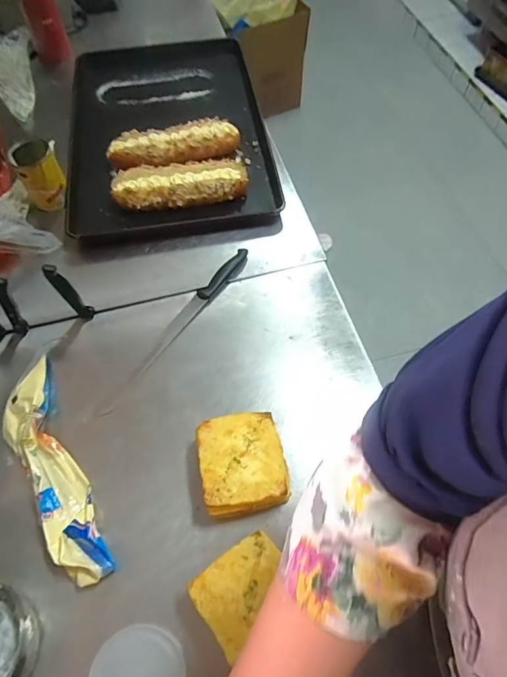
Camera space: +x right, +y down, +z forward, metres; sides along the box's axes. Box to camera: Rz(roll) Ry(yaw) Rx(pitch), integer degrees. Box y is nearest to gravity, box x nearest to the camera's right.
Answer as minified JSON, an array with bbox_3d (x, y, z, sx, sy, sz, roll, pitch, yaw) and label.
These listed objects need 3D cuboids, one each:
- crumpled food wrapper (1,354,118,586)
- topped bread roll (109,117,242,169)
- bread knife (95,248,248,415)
[{"bbox_3d":[-0.288,0.182,0.625,0.076,0.033,0.331,-28,63,-14],"label":"crumpled food wrapper"},{"bbox_3d":[-0.172,-0.418,0.953,0.285,0.064,0.081,-15,61,-7],"label":"topped bread roll"},{"bbox_3d":[-0.130,-0.024,0.774,0.035,0.026,0.394,27,64,16],"label":"bread knife"}]

